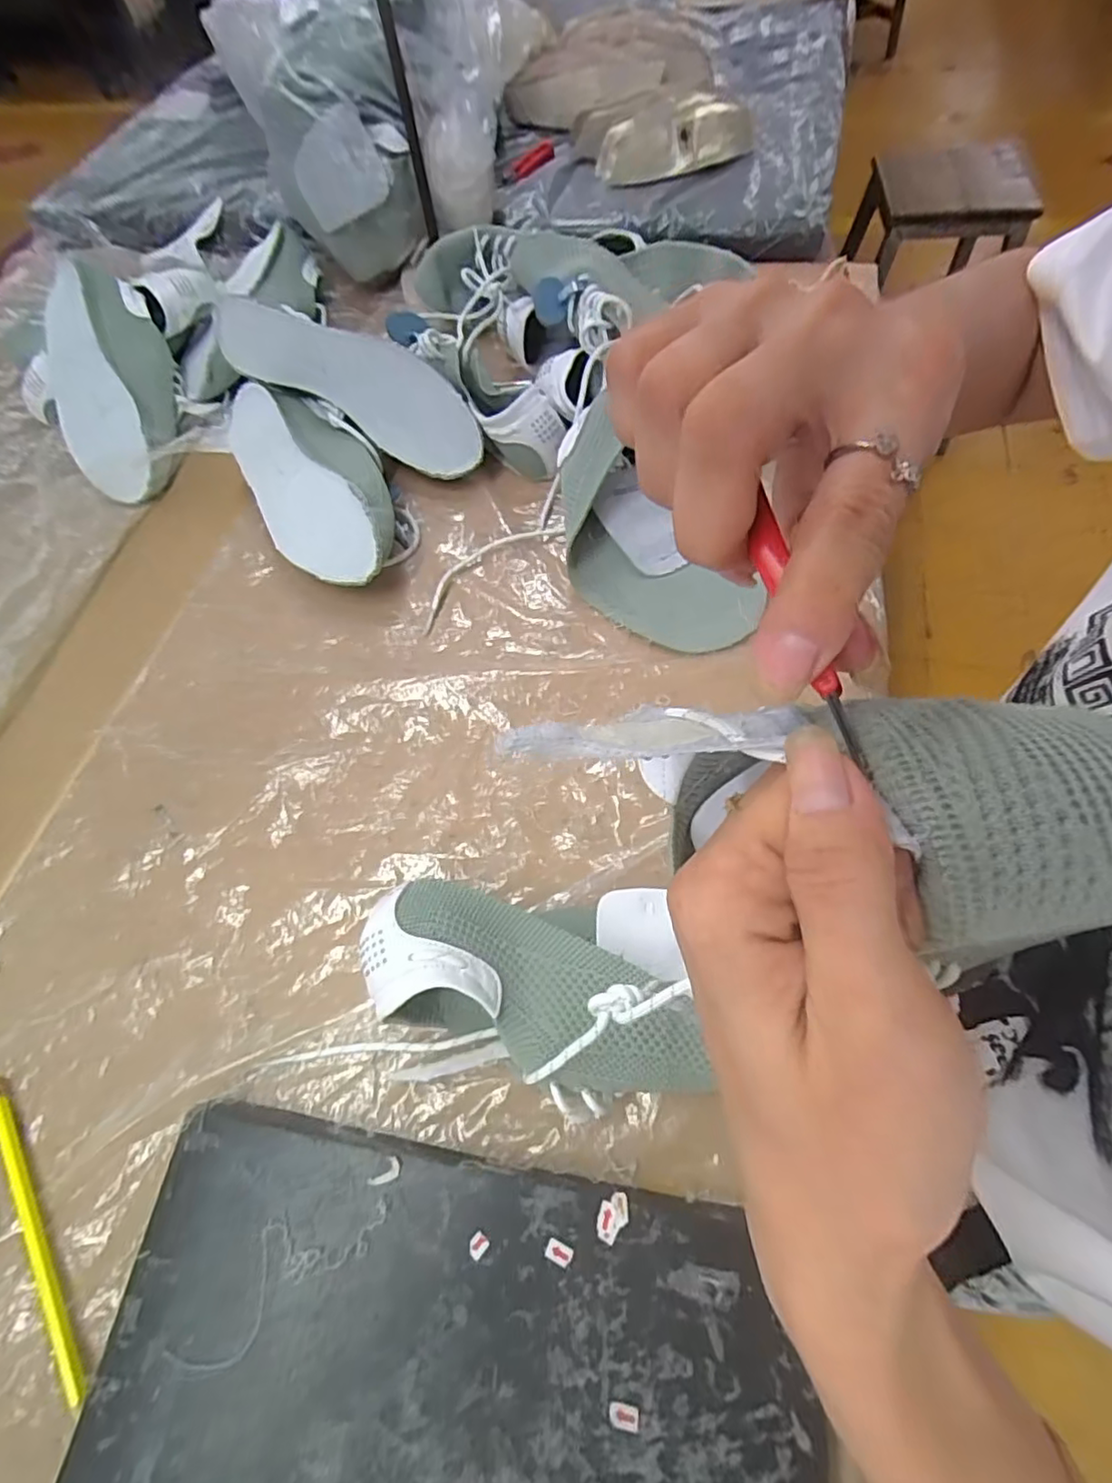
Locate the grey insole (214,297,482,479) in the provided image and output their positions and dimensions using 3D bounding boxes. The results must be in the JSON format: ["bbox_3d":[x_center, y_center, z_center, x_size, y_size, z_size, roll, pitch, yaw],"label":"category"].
[{"bbox_3d":[-0.170,-0.302,0.516,0.234,0.082,0.017,29,40,-2],"label":"grey insole"}]

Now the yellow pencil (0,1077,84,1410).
[{"bbox_3d":[-0.260,0.239,0.306,0.009,0.006,0.158,-36,64,-15],"label":"yellow pencil"}]

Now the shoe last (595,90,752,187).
[{"bbox_3d":[0.143,-0.691,0.706,0.187,0.050,0.064,-12,62,-1],"label":"shoe last"}]

